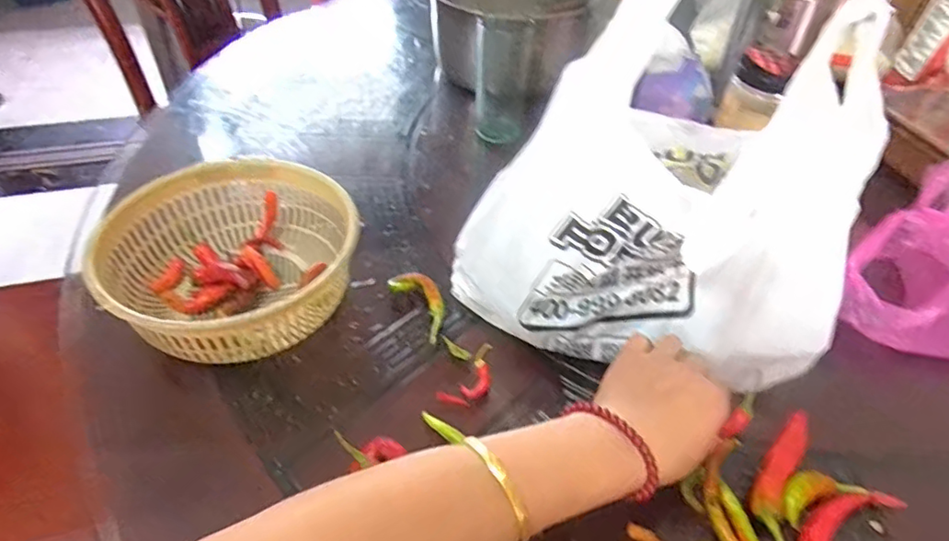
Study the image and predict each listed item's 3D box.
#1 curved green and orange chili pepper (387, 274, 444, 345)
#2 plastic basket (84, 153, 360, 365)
[{"bbox_3d":[-0.042,0.031,0.498,0.033,0.021,0.074,-26,51,-26],"label":"curved green and orange chili pepper"},{"bbox_3d":[-0.193,-0.004,0.482,0.184,0.081,0.187,-18,48,-20],"label":"plastic basket"}]

